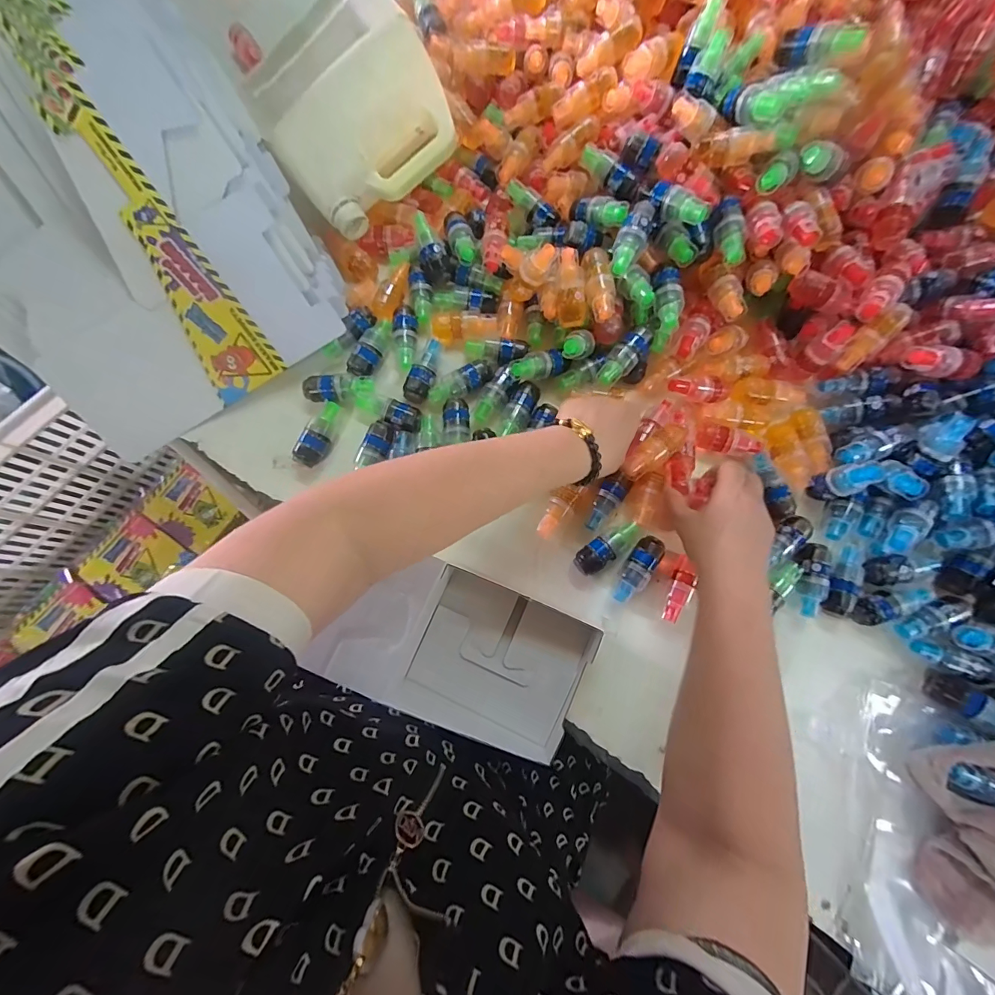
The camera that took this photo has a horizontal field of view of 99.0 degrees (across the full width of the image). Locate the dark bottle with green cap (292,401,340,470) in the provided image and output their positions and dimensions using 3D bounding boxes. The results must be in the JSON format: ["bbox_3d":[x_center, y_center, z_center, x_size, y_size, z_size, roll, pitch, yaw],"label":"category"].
[{"bbox_3d":[-0.198,-0.071,0.475,0.027,0.026,0.076,29,78,5],"label":"dark bottle with green cap"}]

